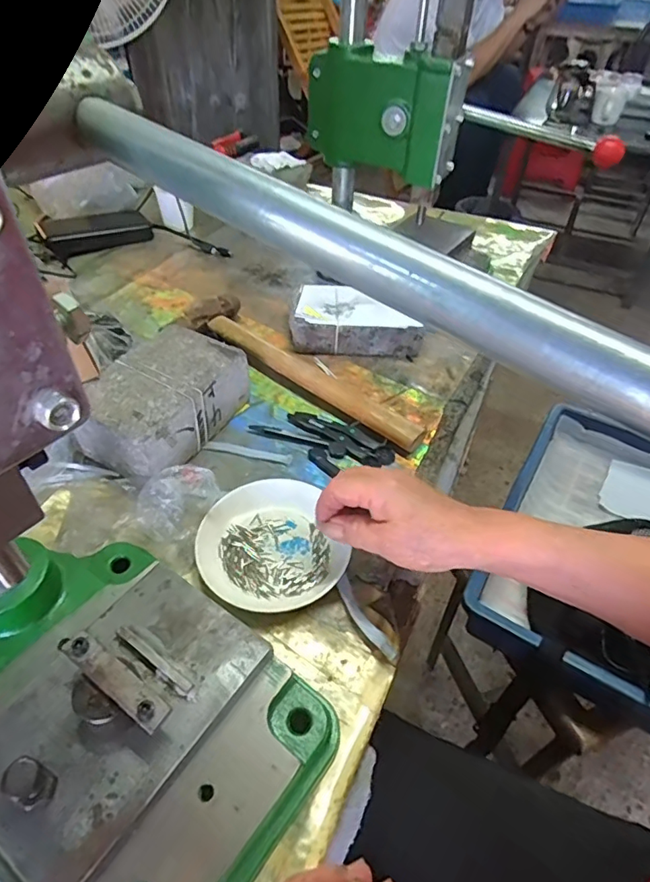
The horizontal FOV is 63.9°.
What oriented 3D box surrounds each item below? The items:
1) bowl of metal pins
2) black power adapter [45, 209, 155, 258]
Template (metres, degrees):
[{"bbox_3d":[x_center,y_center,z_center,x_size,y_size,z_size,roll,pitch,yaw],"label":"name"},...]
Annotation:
[{"bbox_3d":[-0.046,0.082,0.415,0.108,0.019,0.111,2,45,-2],"label":"bowl of metal pins"},{"bbox_3d":[-0.344,-0.321,0.797,0.148,0.040,0.056,-19,49,-21],"label":"black power adapter"}]

